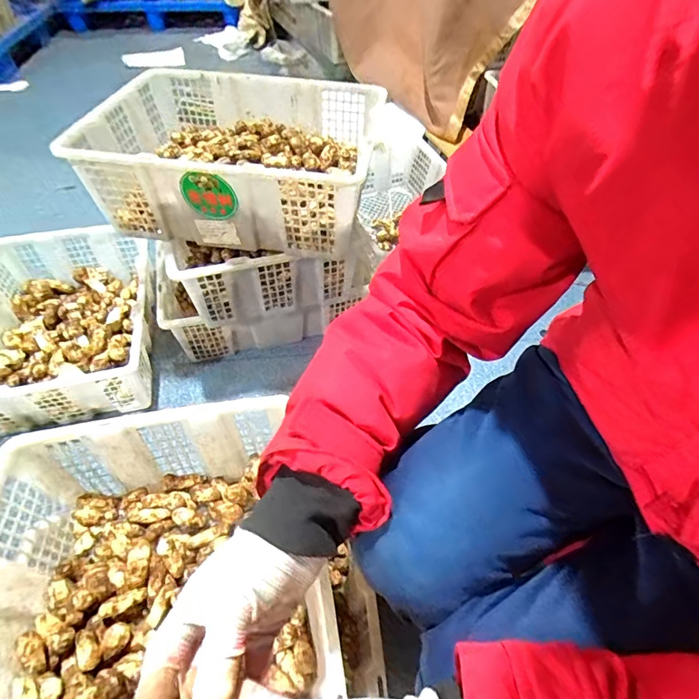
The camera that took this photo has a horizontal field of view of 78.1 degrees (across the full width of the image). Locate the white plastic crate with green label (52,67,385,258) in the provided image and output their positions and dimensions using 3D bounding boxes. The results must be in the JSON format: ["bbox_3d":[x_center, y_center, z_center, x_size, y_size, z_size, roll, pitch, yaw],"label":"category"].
[{"bbox_3d":[-0.195,-0.340,0.770,0.461,0.164,0.361,8,51,6],"label":"white plastic crate with green label"}]

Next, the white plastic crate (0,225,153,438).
[{"bbox_3d":[-0.613,-0.060,0.947,0.349,0.157,0.446,-11,52,-10],"label":"white plastic crate"}]

